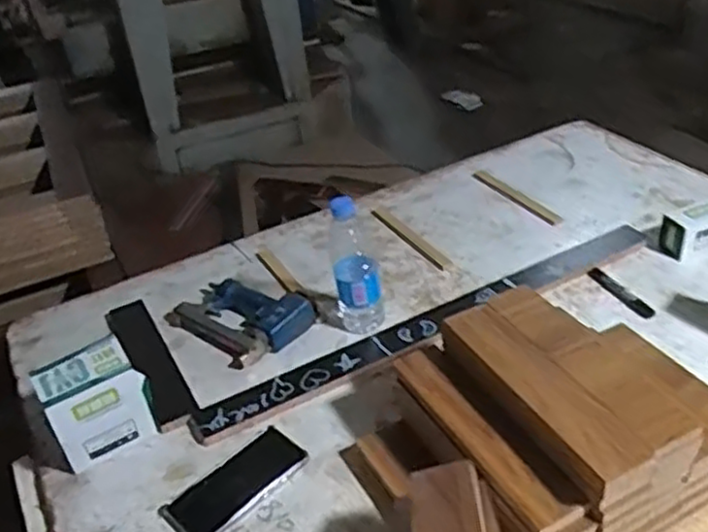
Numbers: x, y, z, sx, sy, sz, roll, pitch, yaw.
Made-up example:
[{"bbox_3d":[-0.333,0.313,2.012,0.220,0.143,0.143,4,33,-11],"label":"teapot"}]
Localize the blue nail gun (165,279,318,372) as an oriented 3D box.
[{"bbox_3d":[-0.181,0.068,1.109,0.217,0.053,0.138,23,43,36],"label":"blue nail gun"}]

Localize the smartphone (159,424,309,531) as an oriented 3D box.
[{"bbox_3d":[-0.138,0.256,0.861,0.082,0.016,0.167,25,45,38],"label":"smartphone"}]

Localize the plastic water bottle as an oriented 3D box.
[{"bbox_3d":[0.000,0.005,1.043,0.078,0.203,0.068,-8,34,-3],"label":"plastic water bottle"}]

